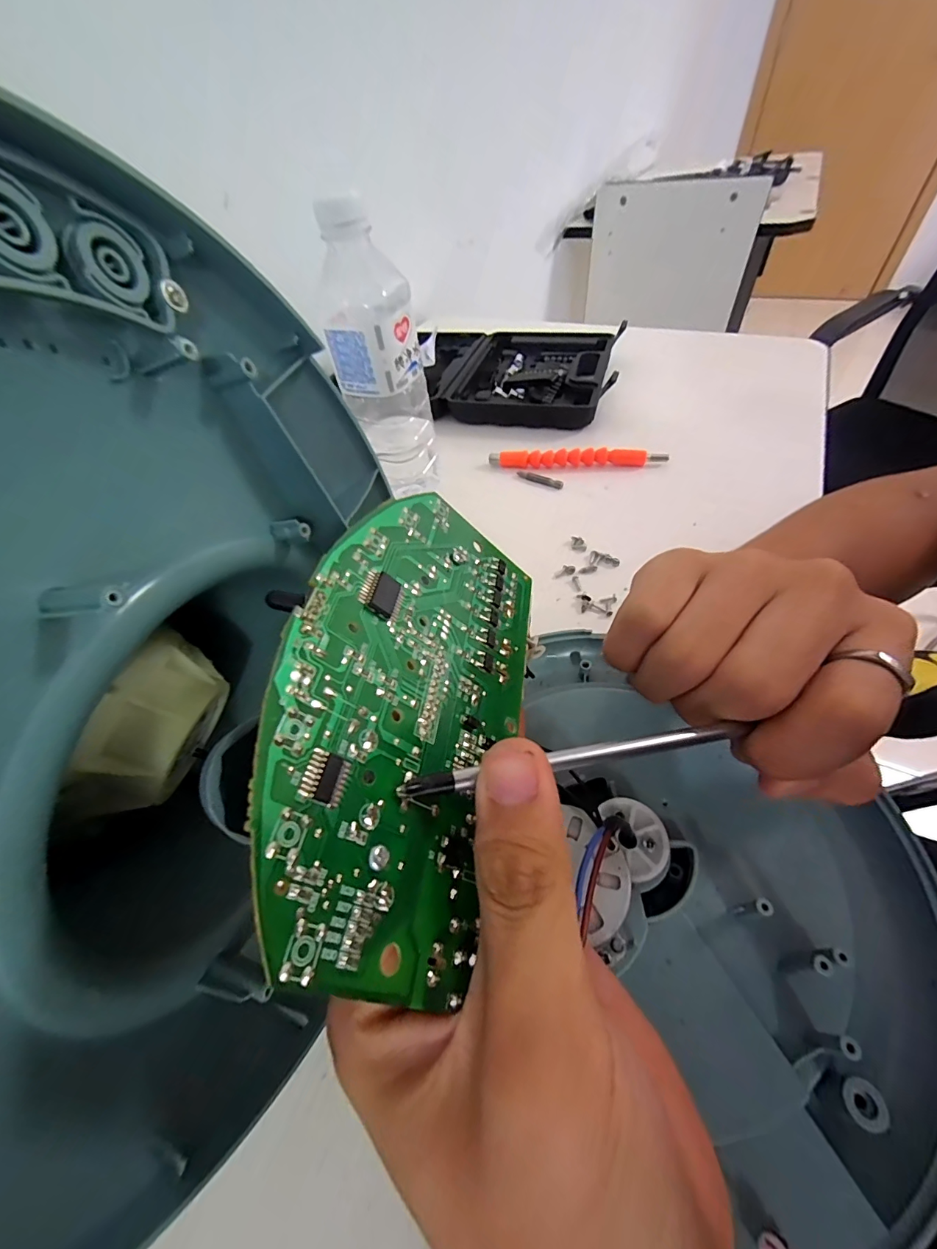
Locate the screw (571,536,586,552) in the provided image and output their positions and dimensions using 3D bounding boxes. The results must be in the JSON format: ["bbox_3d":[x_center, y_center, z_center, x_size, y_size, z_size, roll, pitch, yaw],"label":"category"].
[{"bbox_3d":[0.091,-0.066,0.360,0.011,0.004,0.016,1,50,7],"label":"screw"}]

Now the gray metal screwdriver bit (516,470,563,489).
[{"bbox_3d":[0.069,-0.142,0.425,0.049,0.009,0.008,24,56,24],"label":"gray metal screwdriver bit"}]

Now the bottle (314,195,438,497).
[{"bbox_3d":[-0.067,-0.196,0.354,0.074,0.201,0.070,-14,50,-6],"label":"bottle"}]

